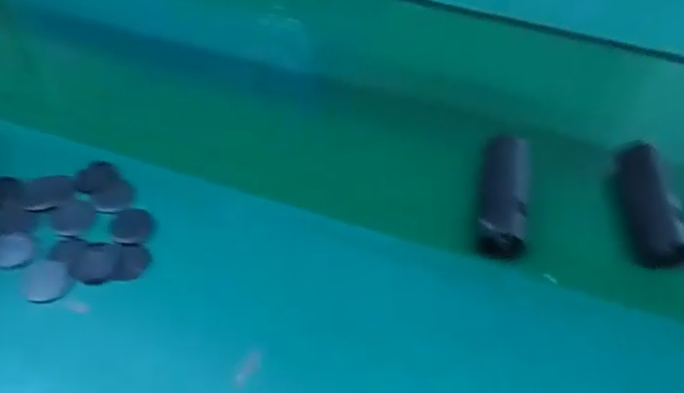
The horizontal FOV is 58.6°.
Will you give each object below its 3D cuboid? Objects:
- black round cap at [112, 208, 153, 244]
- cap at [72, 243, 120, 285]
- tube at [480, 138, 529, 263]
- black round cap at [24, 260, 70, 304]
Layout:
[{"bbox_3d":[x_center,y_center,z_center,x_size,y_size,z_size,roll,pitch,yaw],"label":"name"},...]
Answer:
[{"bbox_3d":[-0.250,0.035,0.729,0.046,0.004,0.049,1,52,-2],"label":"black round cap"},{"bbox_3d":[-0.281,0.076,0.695,0.050,0.004,0.050,1,52,-2],"label":"cap"},{"bbox_3d":[0.194,-0.006,0.745,0.060,0.044,0.175,10,52,5],"label":"tube"},{"bbox_3d":[-0.328,0.094,0.677,0.045,0.004,0.055,-6,52,-8],"label":"black round cap"}]

